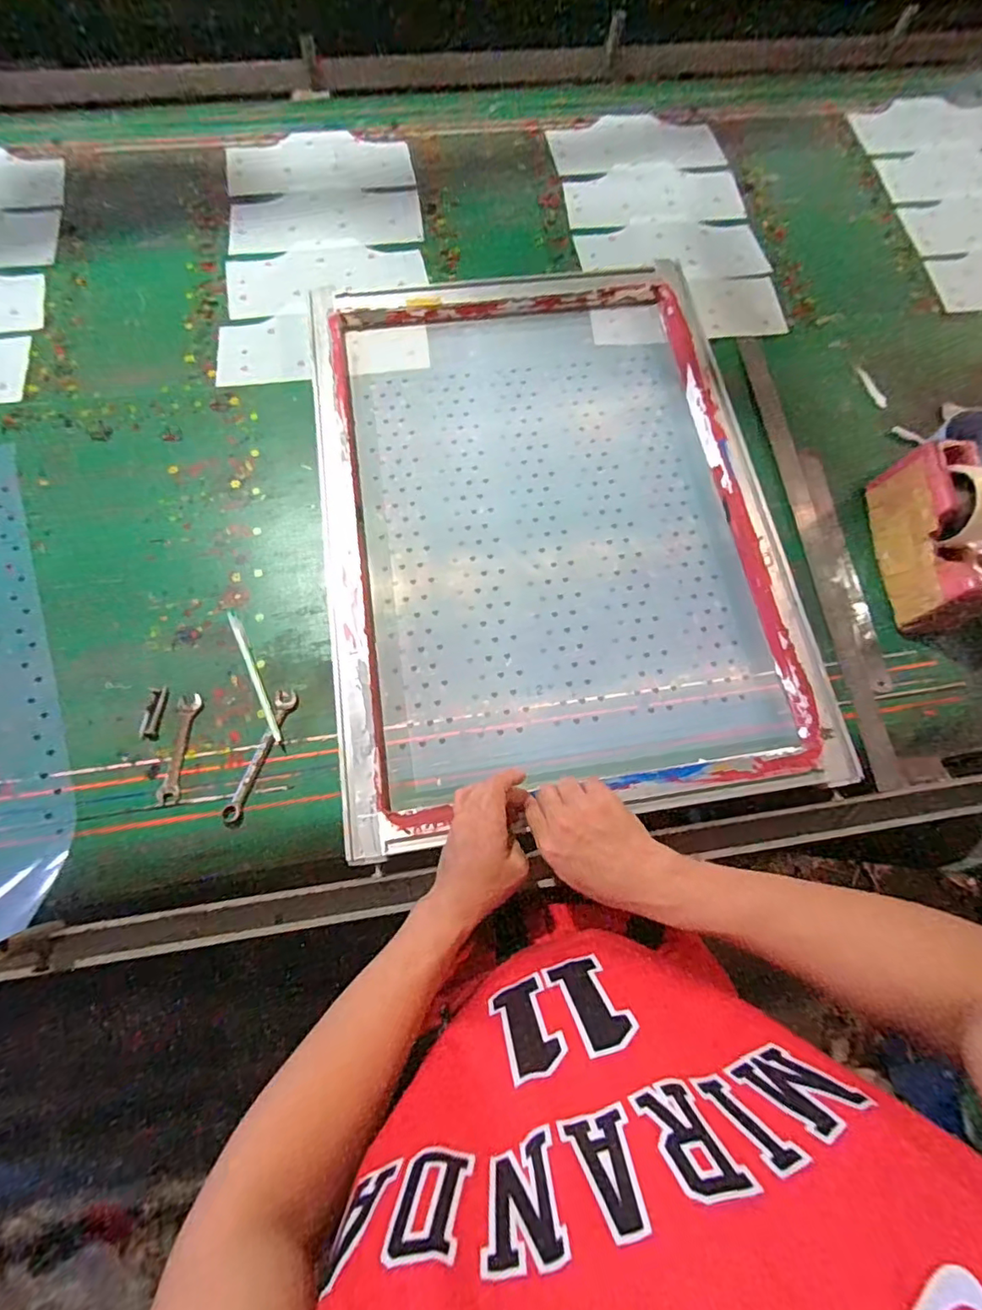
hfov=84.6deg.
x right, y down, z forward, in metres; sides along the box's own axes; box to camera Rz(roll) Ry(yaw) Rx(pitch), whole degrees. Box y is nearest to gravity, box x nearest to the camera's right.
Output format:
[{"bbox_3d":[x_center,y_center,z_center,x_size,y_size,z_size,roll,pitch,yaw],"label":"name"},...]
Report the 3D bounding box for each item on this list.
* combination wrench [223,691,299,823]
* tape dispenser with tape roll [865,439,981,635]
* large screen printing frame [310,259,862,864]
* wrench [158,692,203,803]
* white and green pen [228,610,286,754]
[{"bbox_3d":[-0.246,0.107,0.580,0.024,0.006,0.145,17,74,3],"label":"combination wrench"},{"bbox_3d":[0.517,-0.136,0.624,0.062,0.114,0.205,0,73,-1],"label":"tape dispenser with tape roll"},{"bbox_3d":[0.068,-0.175,0.659,0.524,0.034,0.715,-8,74,-4],"label":"large screen printing frame"},{"bbox_3d":[-0.333,0.099,0.579,0.023,0.010,0.112,3,73,-1],"label":"wrench"},{"bbox_3d":[-0.263,0.025,0.604,0.012,0.004,0.176,-24,75,-8],"label":"white and green pen"}]

